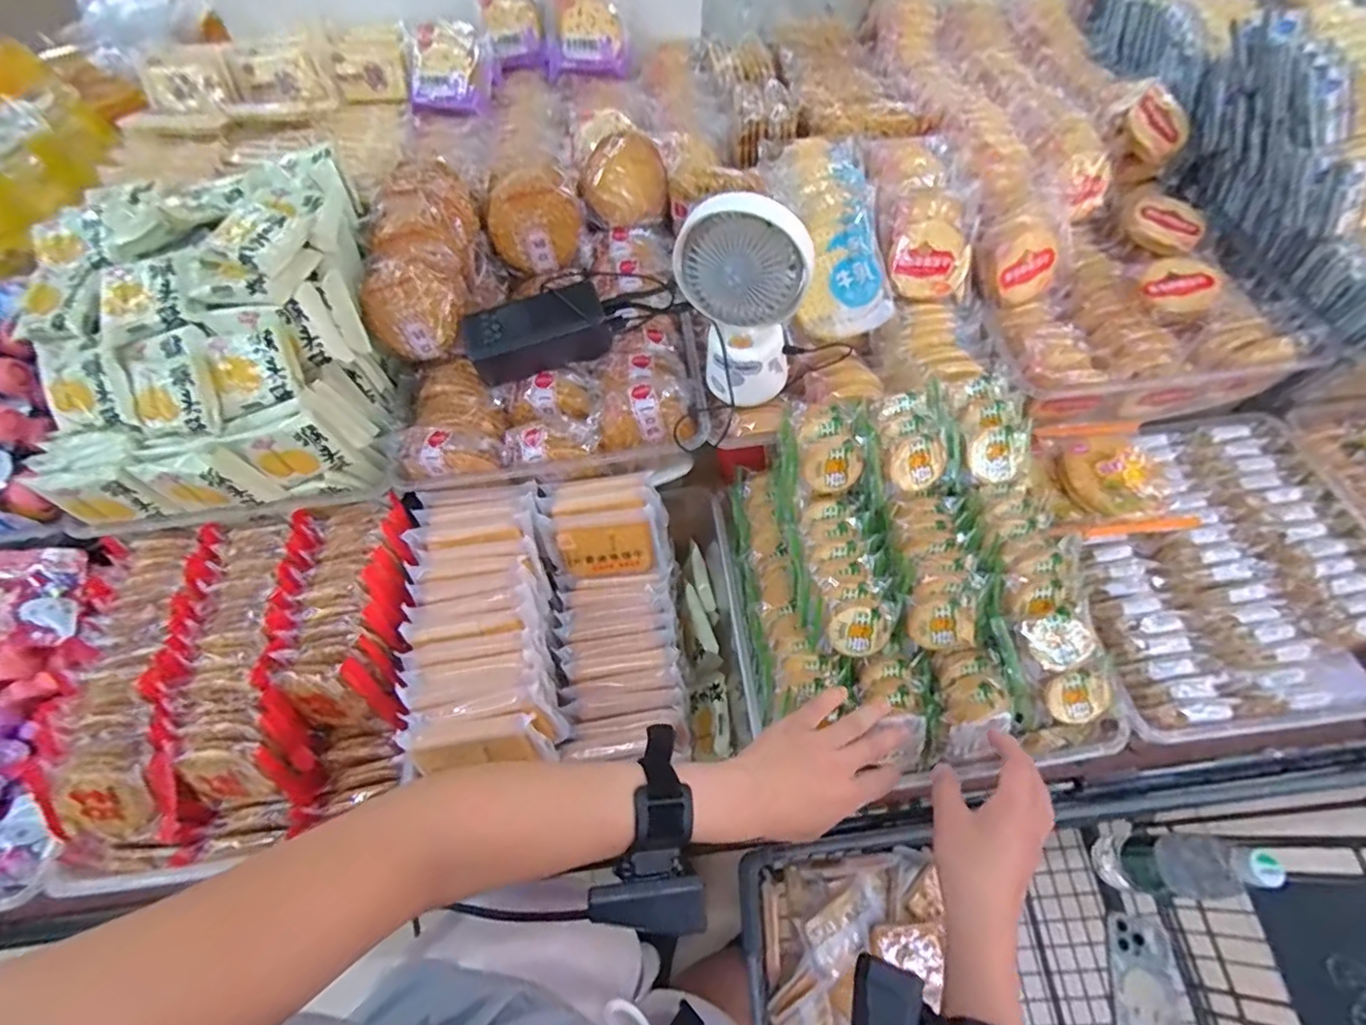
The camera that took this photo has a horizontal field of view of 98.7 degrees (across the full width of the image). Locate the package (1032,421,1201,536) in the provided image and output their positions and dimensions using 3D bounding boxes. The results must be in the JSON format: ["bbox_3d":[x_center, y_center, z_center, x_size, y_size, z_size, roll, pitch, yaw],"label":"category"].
[{"bbox_3d":[0.411,-0.035,0.569,0.136,0.041,0.119,-3,61,2],"label":"package"}]

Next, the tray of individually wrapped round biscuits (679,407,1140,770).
[{"bbox_3d":[0.181,0.062,0.494,0.298,0.129,0.270,-6,61,1],"label":"tray of individually wrapped round biscuits"}]

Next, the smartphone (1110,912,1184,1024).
[{"bbox_3d":[0.559,0.580,0.703,0.075,0.013,0.156,11,62,10],"label":"smartphone"}]

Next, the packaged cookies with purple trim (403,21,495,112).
[{"bbox_3d":[-0.274,-0.526,0.692,0.097,0.048,0.107,-10,61,-2],"label":"packaged cookies with purple trim"}]

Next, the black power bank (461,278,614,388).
[{"bbox_3d":[-0.140,-0.173,0.566,0.131,0.054,0.056,-13,61,-3],"label":"black power bank"}]

